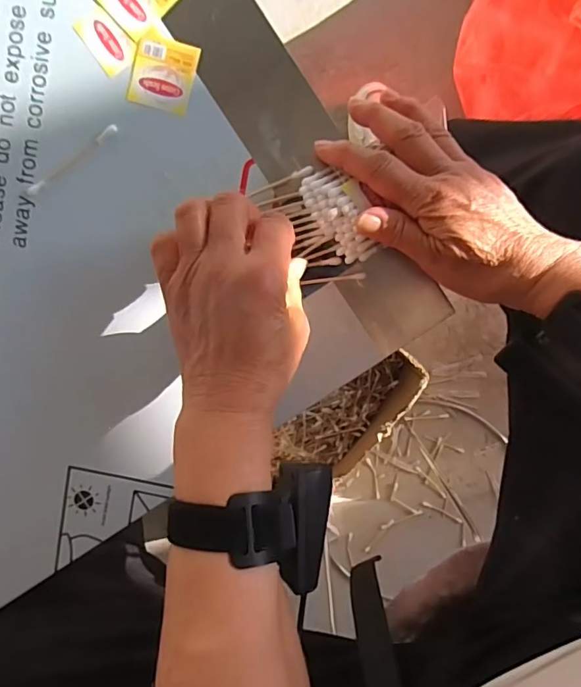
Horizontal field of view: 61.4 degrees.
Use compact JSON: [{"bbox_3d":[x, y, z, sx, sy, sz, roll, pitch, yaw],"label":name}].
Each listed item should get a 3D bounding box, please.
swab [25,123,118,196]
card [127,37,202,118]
[{"bbox_3d":[-0.146,-0.122,0.325,0.074,0.004,0.007,-34,94,5],"label":"swab"},{"bbox_3d":[-0.083,-0.174,0.319,0.040,0.004,0.041,14,97,1],"label":"card"}]

